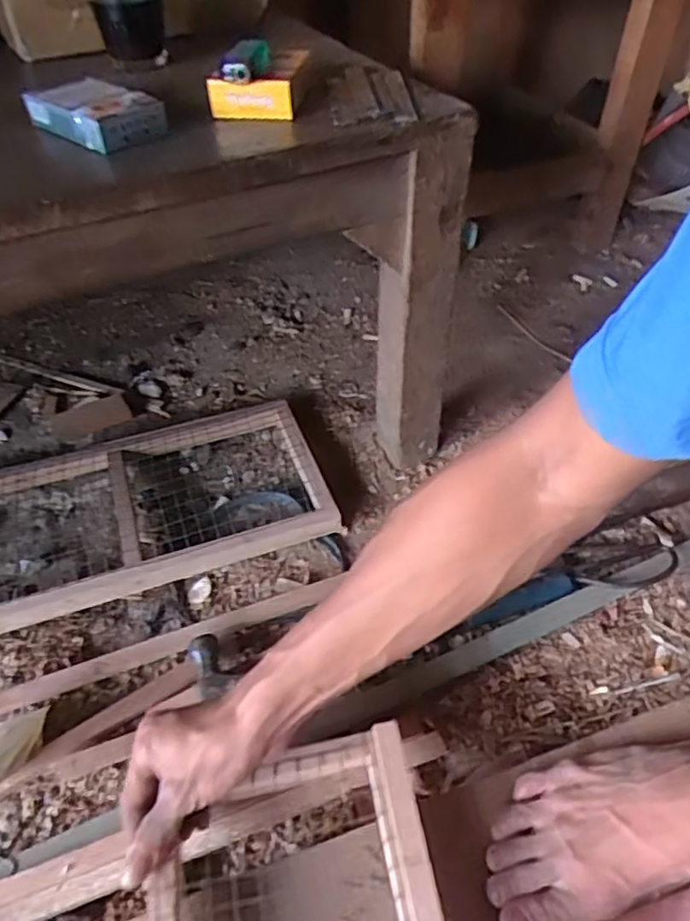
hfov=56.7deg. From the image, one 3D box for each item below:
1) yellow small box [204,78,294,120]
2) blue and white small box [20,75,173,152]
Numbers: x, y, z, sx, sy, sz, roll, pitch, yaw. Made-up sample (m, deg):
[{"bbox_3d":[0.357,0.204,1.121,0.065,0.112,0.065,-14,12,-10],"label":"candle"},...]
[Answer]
[{"bbox_3d":[-0.068,-0.255,0.451,0.060,0.027,0.014,5,48,6],"label":"yellow small box"},{"bbox_3d":[-0.176,-0.242,0.444,0.108,0.021,0.054,35,58,28],"label":"blue and white small box"}]

